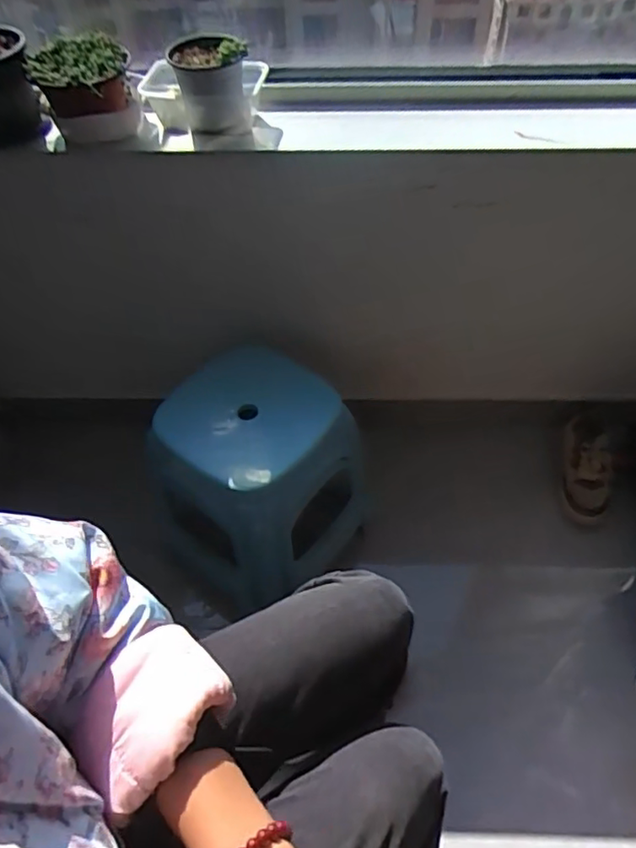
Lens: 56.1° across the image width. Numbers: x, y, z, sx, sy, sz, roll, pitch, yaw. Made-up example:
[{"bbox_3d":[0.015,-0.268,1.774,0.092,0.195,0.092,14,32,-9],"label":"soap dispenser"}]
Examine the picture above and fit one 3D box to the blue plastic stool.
[{"bbox_3d":[-0.085,0.073,0.974,0.286,0.272,0.247,28,58,22],"label":"blue plastic stool"}]

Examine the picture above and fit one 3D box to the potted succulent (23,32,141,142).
[{"bbox_3d":[-0.326,-0.468,0.838,0.130,0.095,0.141,-19,51,-13],"label":"potted succulent"}]

